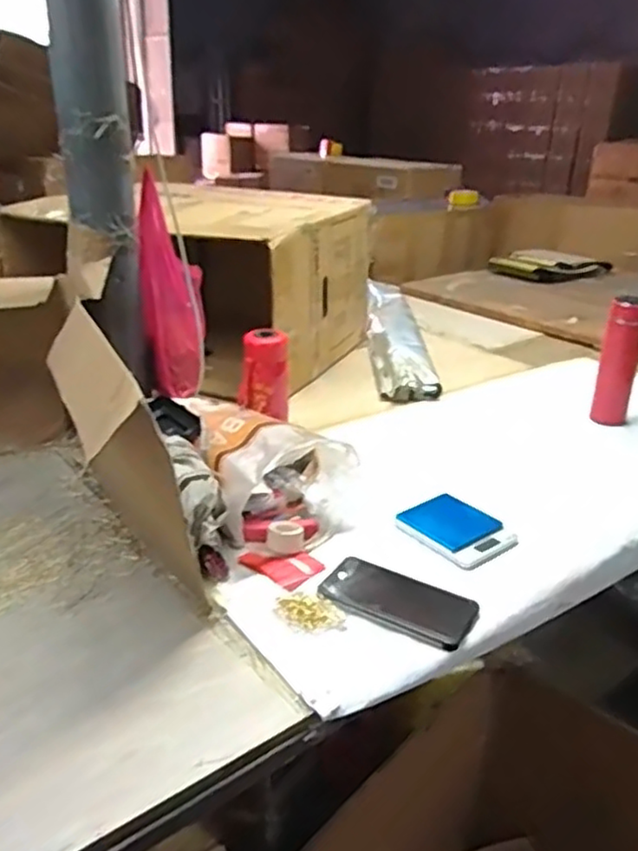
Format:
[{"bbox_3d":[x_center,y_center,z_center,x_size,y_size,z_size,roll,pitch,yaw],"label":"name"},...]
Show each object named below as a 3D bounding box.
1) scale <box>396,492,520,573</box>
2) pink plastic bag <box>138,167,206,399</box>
[{"bbox_3d":[0.176,0.130,0.870,0.097,0.019,0.129,-17,31,-36],"label":"scale"},{"bbox_3d":[-0.204,-0.192,0.980,0.087,0.280,0.081,-18,31,-37],"label":"pink plastic bag"}]

